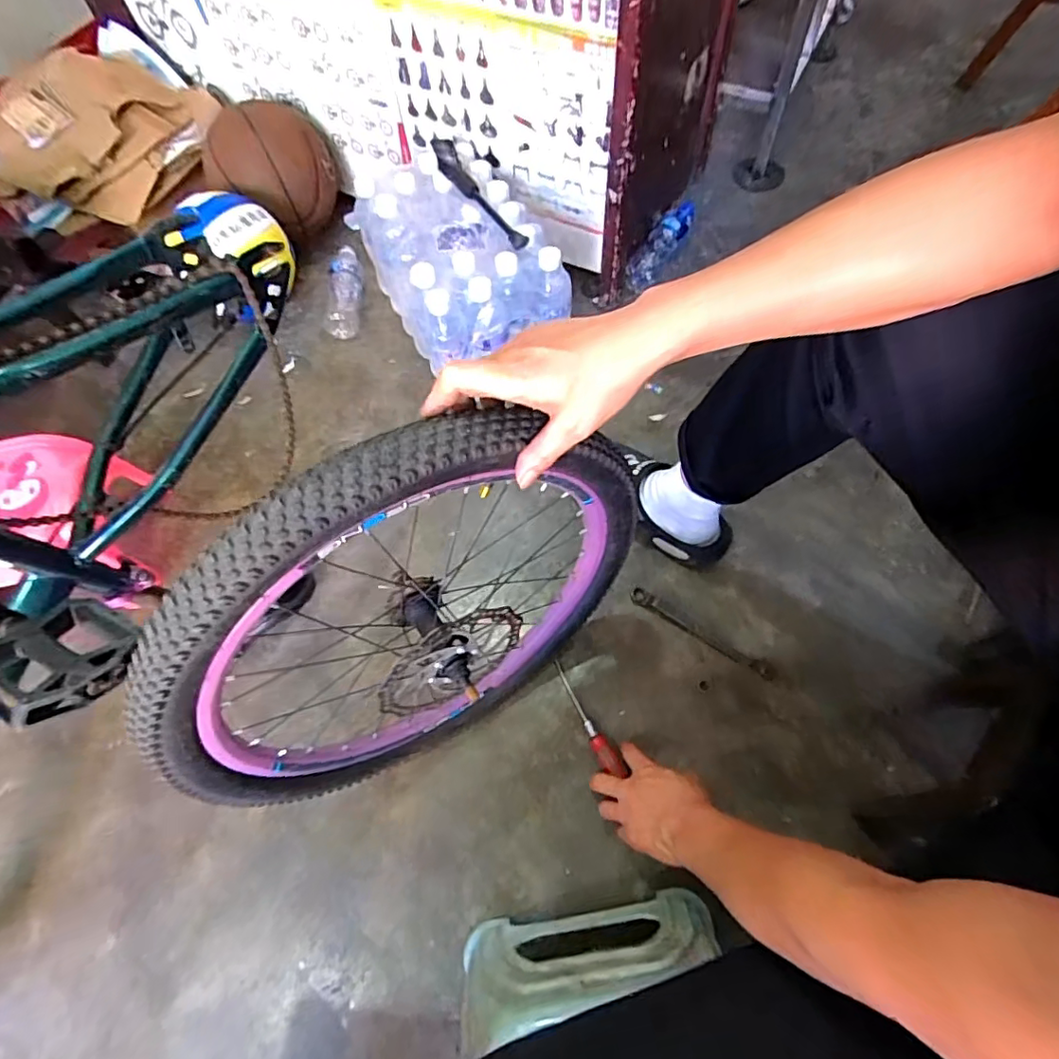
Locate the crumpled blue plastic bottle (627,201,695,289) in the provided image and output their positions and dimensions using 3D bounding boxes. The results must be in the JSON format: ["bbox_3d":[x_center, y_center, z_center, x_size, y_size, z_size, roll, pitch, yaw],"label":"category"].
[{"bbox_3d":[0.251,-0.539,1.087,0.064,0.060,0.201,24,68,13],"label":"crumpled blue plastic bottle"}]

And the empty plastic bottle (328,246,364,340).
[{"bbox_3d":[-0.349,-0.460,1.090,0.059,0.056,0.208,-6,65,0],"label":"empty plastic bottle"}]

